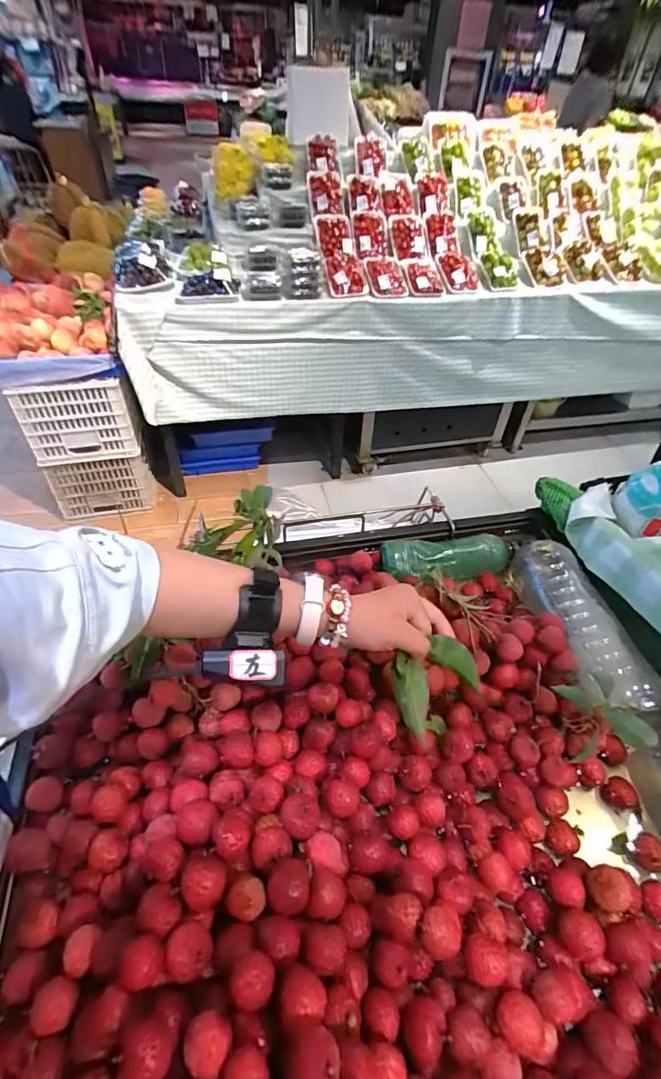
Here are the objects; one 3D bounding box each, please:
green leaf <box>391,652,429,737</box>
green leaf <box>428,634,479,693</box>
[{"bbox_3d":[0.077,0.143,0.437,0.040,0.095,0.017,-34,29,-31],"label":"green leaf"},{"bbox_3d":[0.118,0.113,0.427,0.073,0.023,0.019,43,45,-18],"label":"green leaf"}]

